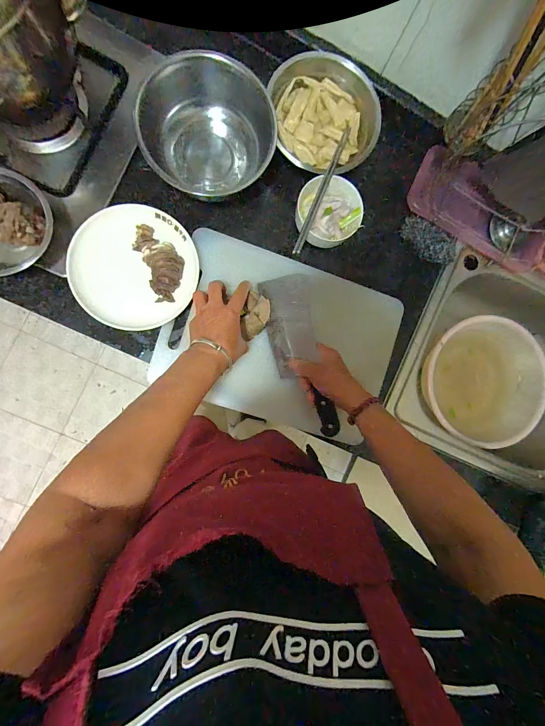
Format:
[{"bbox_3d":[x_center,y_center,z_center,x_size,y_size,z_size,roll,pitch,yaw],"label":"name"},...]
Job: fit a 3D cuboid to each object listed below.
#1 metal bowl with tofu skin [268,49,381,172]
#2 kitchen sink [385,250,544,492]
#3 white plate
[{"bbox_3d":[0.085,-0.404,0.514,0.168,0.077,0.161,0,90,-9],"label":"metal bowl with tofu skin"},{"bbox_3d":[0.473,0.015,0.673,0.469,0.176,0.375,29,86,-8],"label":"kitchen sink"},{"bbox_3d":[-0.222,-0.161,0.500,0.186,0.028,0.200,0,90,-9],"label":"white plate"}]

